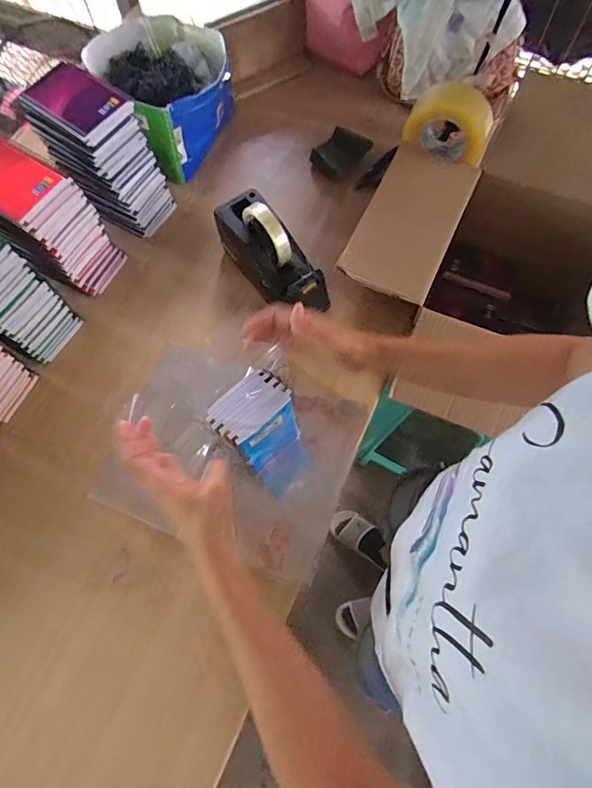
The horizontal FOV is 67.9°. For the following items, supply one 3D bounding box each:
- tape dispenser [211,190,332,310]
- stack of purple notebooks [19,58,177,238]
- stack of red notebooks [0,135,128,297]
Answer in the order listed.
[{"bbox_3d":[-0.035,-0.209,0.650,0.082,0.123,0.198,-37,73,-11],"label":"tape dispenser"},{"bbox_3d":[-0.294,-0.372,0.690,0.132,0.206,0.116,35,74,13],"label":"stack of purple notebooks"},{"bbox_3d":[-0.352,-0.245,0.635,0.128,0.199,0.113,37,75,14],"label":"stack of red notebooks"}]

